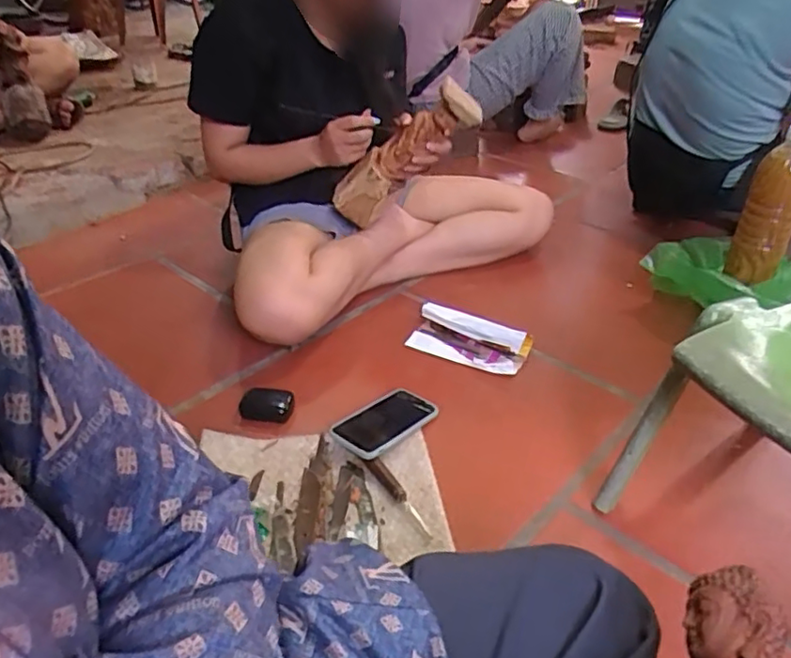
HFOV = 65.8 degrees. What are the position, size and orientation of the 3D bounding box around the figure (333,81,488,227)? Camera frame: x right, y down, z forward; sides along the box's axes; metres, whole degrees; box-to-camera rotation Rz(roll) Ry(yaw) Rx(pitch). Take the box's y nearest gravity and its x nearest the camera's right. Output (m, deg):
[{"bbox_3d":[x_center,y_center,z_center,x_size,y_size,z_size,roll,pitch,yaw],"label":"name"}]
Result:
[{"bbox_3d":[0.008,-0.294,1.057,0.327,0.087,0.071,-34,16,36],"label":"figure"}]

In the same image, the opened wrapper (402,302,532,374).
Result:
[{"bbox_3d":[0.123,0.016,1.039,0.204,0.031,0.115,17,39,25],"label":"opened wrapper"}]

